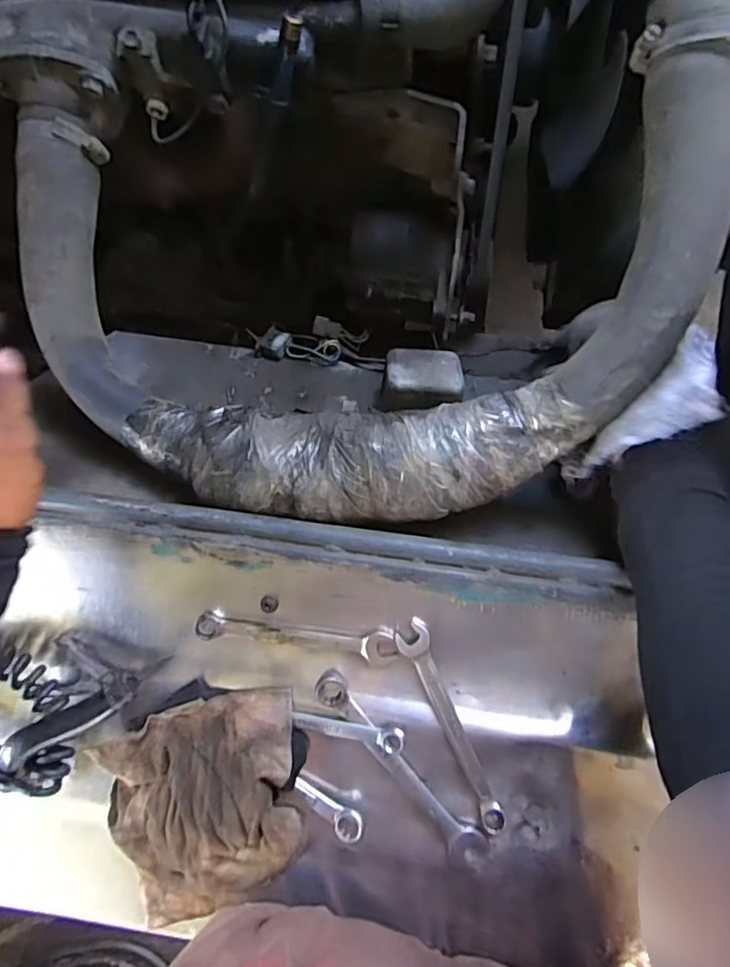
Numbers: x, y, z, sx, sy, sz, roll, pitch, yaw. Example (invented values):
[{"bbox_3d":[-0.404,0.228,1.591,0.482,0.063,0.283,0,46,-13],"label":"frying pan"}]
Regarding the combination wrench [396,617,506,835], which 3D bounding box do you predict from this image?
[{"bbox_3d":[0.061,0.174,0.419,0.023,0.013,0.155,-23,91,5],"label":"combination wrench"}]

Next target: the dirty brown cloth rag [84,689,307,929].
[{"bbox_3d":[-0.112,0.238,0.416,0.141,0.028,0.154,-12,92,4],"label":"dirty brown cloth rag"}]

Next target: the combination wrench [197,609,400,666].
[{"bbox_3d":[-0.050,0.110,0.426,0.144,0.010,0.026,8,94,3],"label":"combination wrench"}]

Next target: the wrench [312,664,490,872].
[{"bbox_3d":[0.025,0.205,0.417,0.026,0.006,0.169,-43,90,5],"label":"wrench"}]

